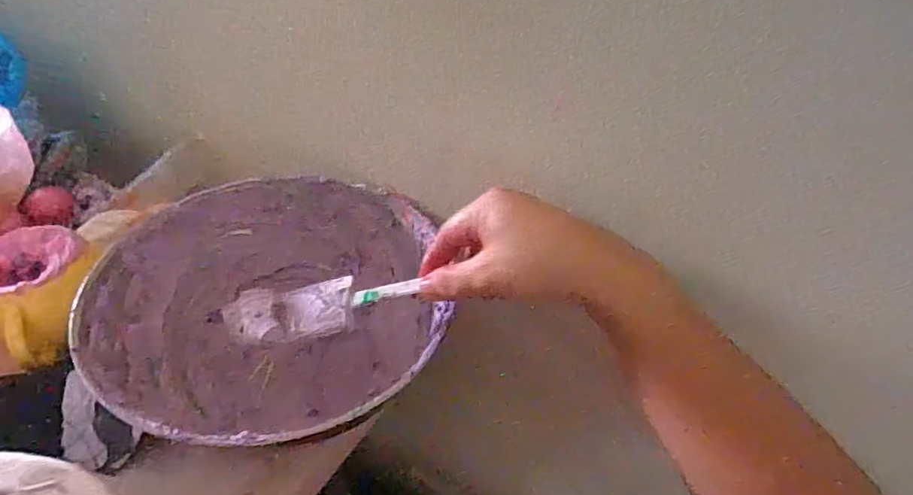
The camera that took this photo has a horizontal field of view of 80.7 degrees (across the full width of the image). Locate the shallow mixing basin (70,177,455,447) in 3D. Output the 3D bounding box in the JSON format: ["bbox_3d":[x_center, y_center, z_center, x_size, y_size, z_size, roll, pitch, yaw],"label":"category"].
[{"bbox_3d":[-0.131,0.050,0.405,0.208,0.094,0.228,20,44,18],"label":"shallow mixing basin"}]

